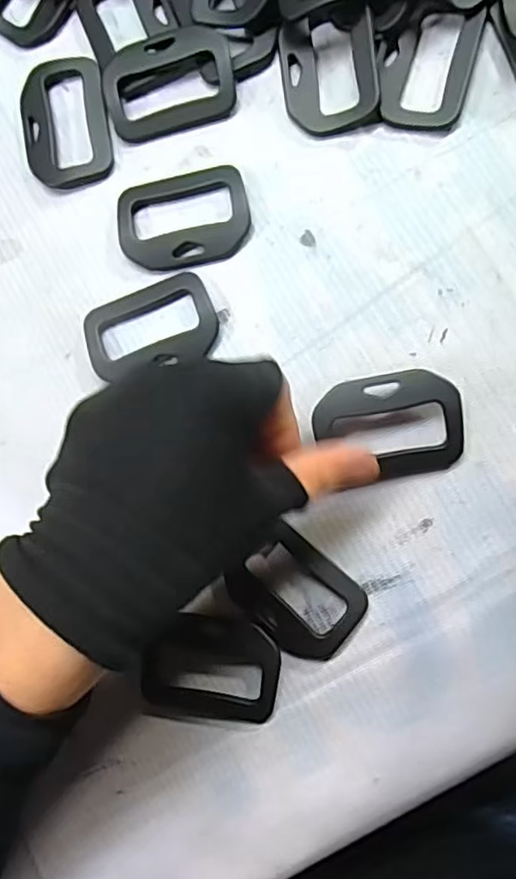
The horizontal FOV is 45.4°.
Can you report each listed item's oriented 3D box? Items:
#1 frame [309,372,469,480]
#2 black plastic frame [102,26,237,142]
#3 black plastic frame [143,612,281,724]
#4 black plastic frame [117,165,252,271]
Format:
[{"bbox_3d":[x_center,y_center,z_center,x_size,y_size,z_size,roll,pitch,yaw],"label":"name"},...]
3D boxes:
[{"bbox_3d":[0.055,-0.005,0.259,0.060,0.006,0.044,-9,105,7],"label":"frame"},{"bbox_3d":[-0.042,-0.168,0.286,0.061,0.010,0.047,-11,85,8],"label":"black plastic frame"},{"bbox_3d":[-0.020,0.101,0.270,0.058,0.005,0.044,4,88,9],"label":"black plastic frame"},{"bbox_3d":[-0.034,-0.102,0.284,0.060,0.005,0.044,-10,86,9],"label":"black plastic frame"}]

